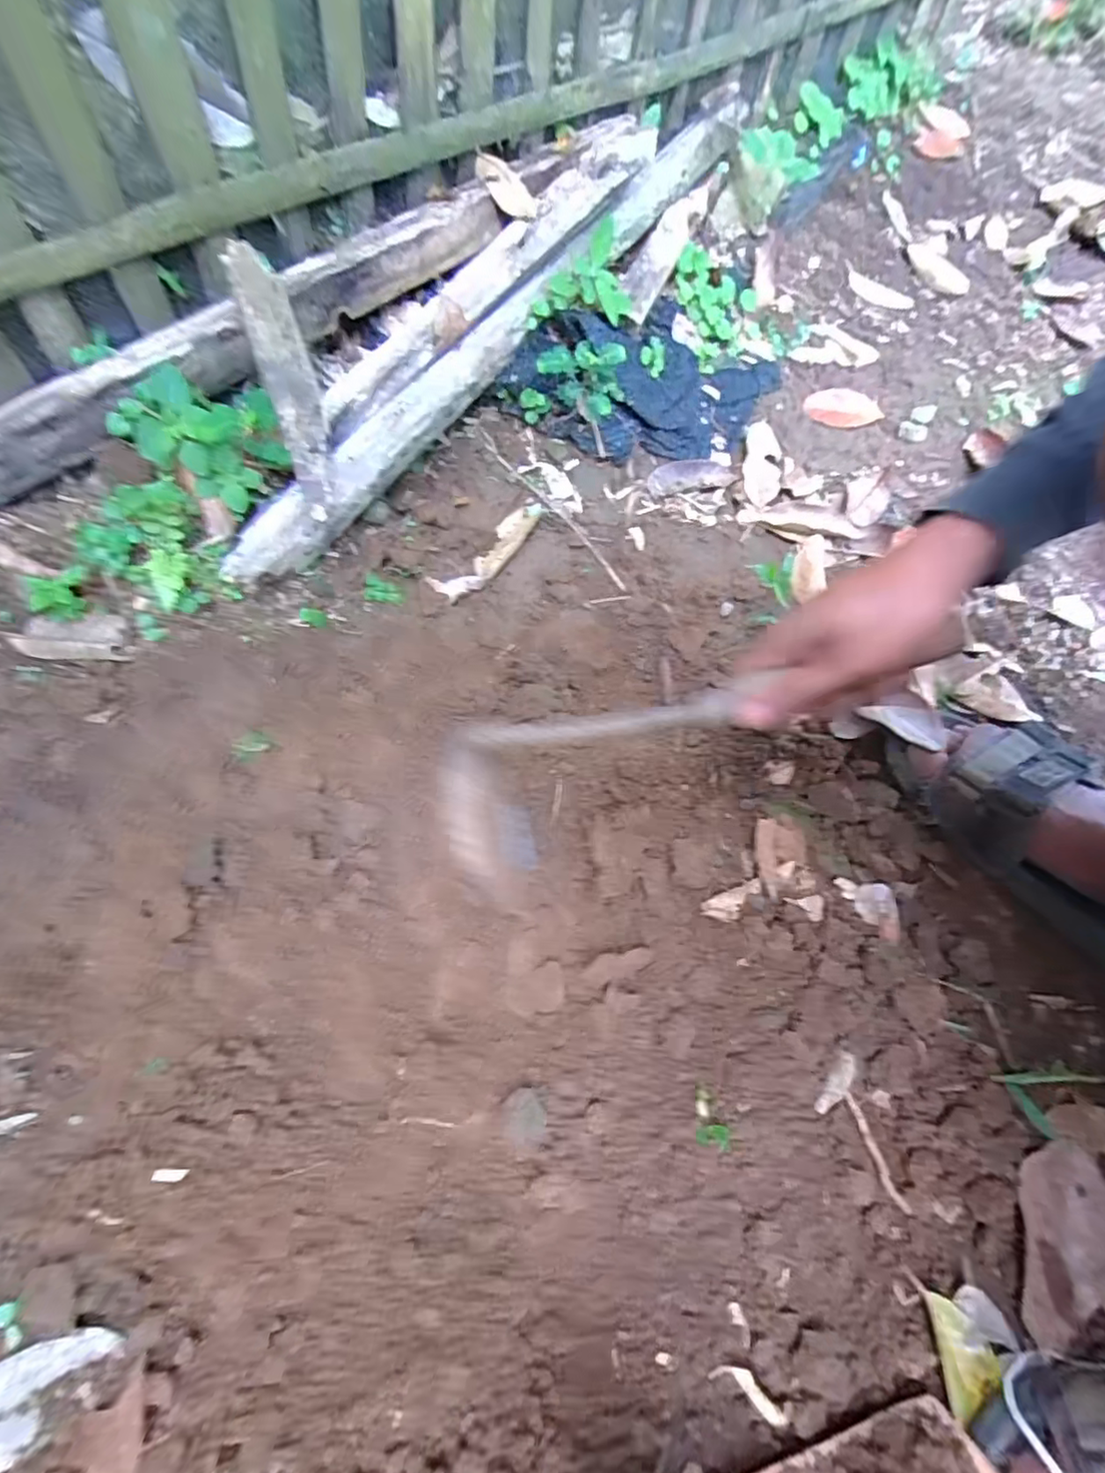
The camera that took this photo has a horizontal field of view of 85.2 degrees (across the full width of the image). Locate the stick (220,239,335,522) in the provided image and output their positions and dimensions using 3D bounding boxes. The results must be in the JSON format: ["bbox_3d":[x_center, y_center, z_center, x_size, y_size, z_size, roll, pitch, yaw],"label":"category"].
[{"bbox_3d":[-0.222,-0.299,0.507,0.042,0.018,0.234,-17,90,-9],"label":"stick"}]

